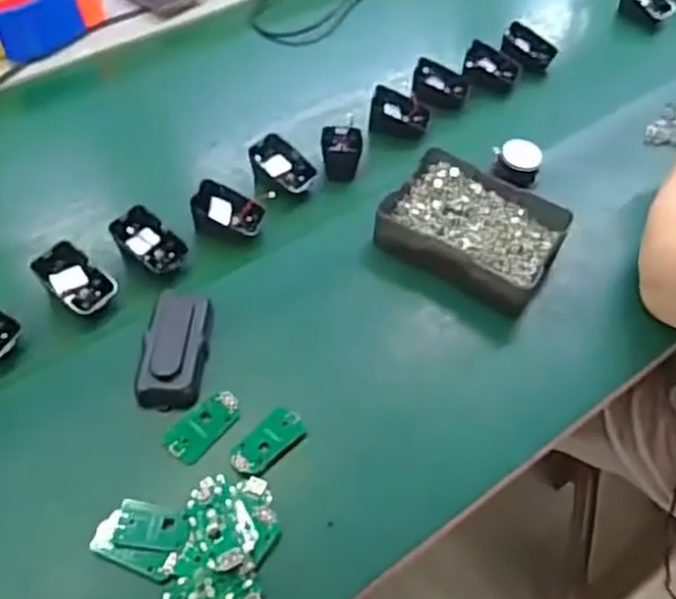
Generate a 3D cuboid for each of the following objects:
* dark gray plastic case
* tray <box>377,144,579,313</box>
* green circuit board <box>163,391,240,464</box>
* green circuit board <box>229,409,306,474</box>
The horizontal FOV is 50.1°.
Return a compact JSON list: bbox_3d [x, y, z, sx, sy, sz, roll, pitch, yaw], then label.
[{"bbox_3d":[-0.134,0.039,0.600,0.050,0.027,0.102,2,52,-1],"label":"dark gray plastic case"},{"bbox_3d":[0.129,-0.067,0.690,0.158,0.043,0.122,30,57,20],"label":"tray"},{"bbox_3d":[-0.104,0.099,0.567,0.031,0.006,0.064,41,63,10],"label":"green circuit board"},{"bbox_3d":[-0.056,0.111,0.563,0.030,0.009,0.063,37,59,24],"label":"green circuit board"}]

